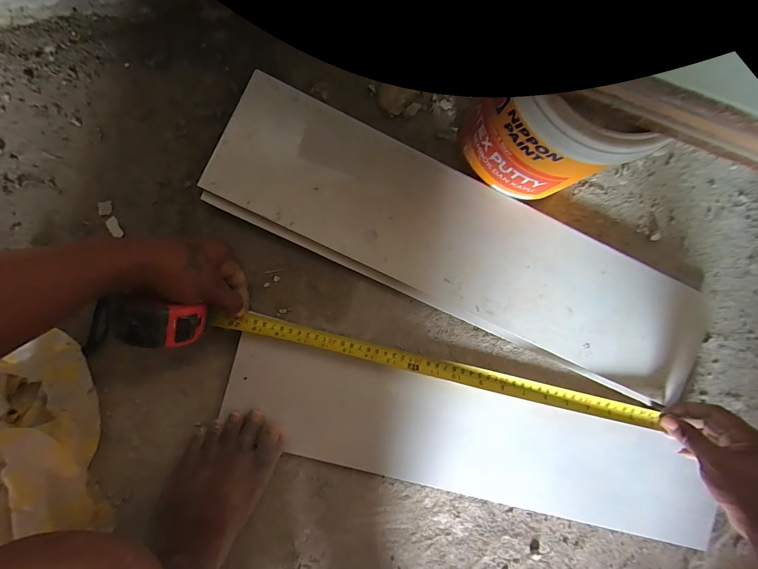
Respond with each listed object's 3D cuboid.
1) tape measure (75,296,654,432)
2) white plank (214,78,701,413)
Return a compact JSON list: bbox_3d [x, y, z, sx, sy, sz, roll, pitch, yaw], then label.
[{"bbox_3d":[0.030,0.093,0.360,0.570,0.075,0.049,13,88,-10],"label":"tape measure"},{"bbox_3d":[0.105,-0.047,0.381,0.581,0.032,0.155,23,87,-3],"label":"white plank"}]

